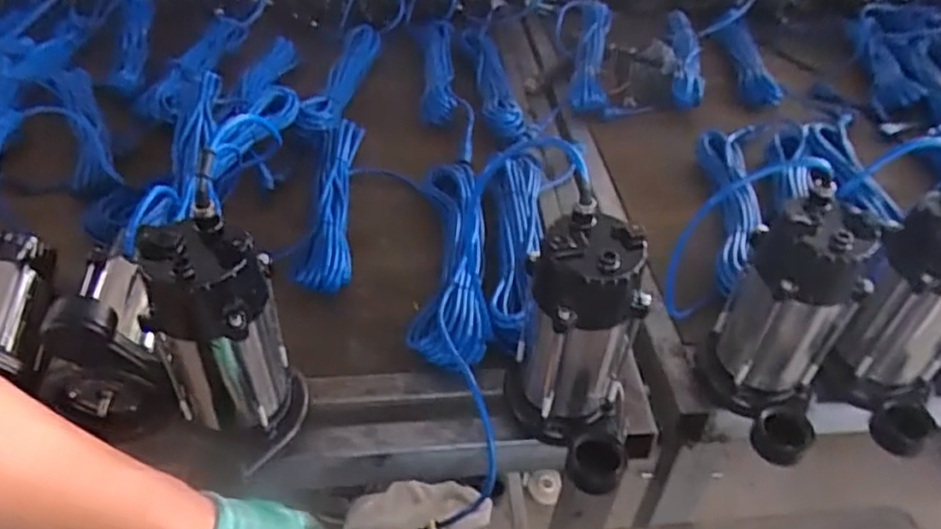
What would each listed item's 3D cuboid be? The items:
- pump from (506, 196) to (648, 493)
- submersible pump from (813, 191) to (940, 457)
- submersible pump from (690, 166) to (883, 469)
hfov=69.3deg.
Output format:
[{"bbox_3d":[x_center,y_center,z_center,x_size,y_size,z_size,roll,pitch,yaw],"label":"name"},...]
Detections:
[{"bbox_3d":[0.099,0.084,0.630,0.120,0.241,0.135,9,42,7],"label":"pump"},{"bbox_3d":[0.447,0.059,0.674,0.118,0.231,0.128,-31,52,-33],"label":"submersible pump"},{"bbox_3d":[0.319,0.058,0.662,0.102,0.230,0.160,-15,44,-20],"label":"submersible pump"}]

